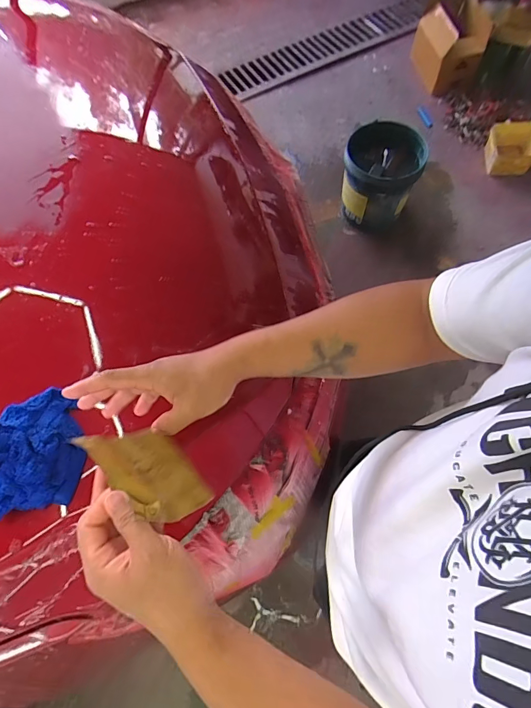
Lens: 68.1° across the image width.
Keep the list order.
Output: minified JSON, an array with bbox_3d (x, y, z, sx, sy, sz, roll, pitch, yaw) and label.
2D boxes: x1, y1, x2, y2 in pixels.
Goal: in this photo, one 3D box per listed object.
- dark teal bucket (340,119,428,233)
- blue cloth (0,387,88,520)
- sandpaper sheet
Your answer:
[{"bbox_3d":[0.475,-0.747,1.617,0.306,0.261,0.335,9,69,6],"label":"dark teal bucket"},{"bbox_3d":[-0.279,0.117,0.486,0.094,0.086,0.147,5,69,5],"label":"blue cloth"},{"bbox_3d":[-0.119,0.123,0.414,0.117,0.147,0.014,40,93,17],"label":"sandpaper sheet"}]

